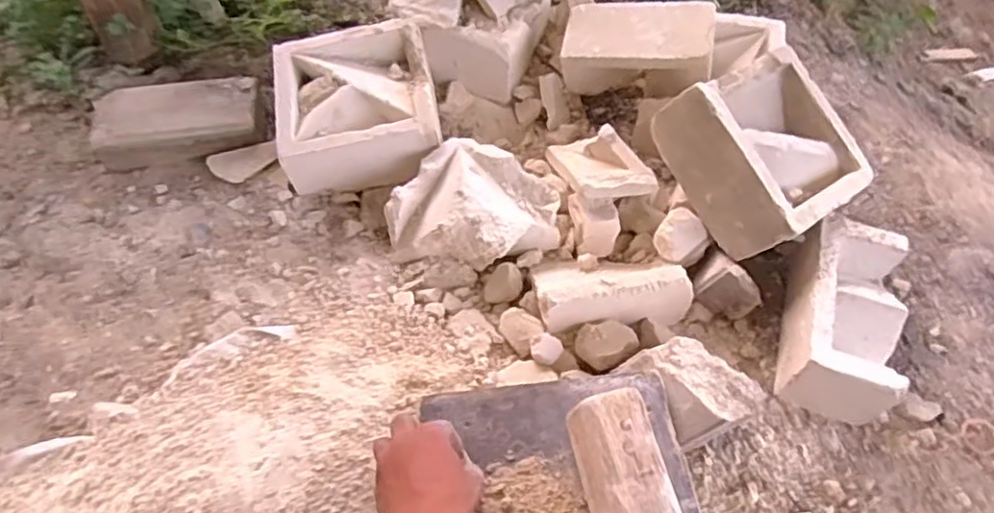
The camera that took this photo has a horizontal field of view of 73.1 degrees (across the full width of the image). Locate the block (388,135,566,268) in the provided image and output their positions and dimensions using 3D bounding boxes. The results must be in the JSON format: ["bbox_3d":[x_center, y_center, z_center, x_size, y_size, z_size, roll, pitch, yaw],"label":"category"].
[{"bbox_3d":[-0.024,-0.058,0.826,0.204,0.084,0.144,11,56,6],"label":"block"}]

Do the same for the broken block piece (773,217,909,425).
[{"bbox_3d":[0.396,0.075,0.762,0.114,0.117,0.194,16,57,9],"label":"broken block piece"}]

